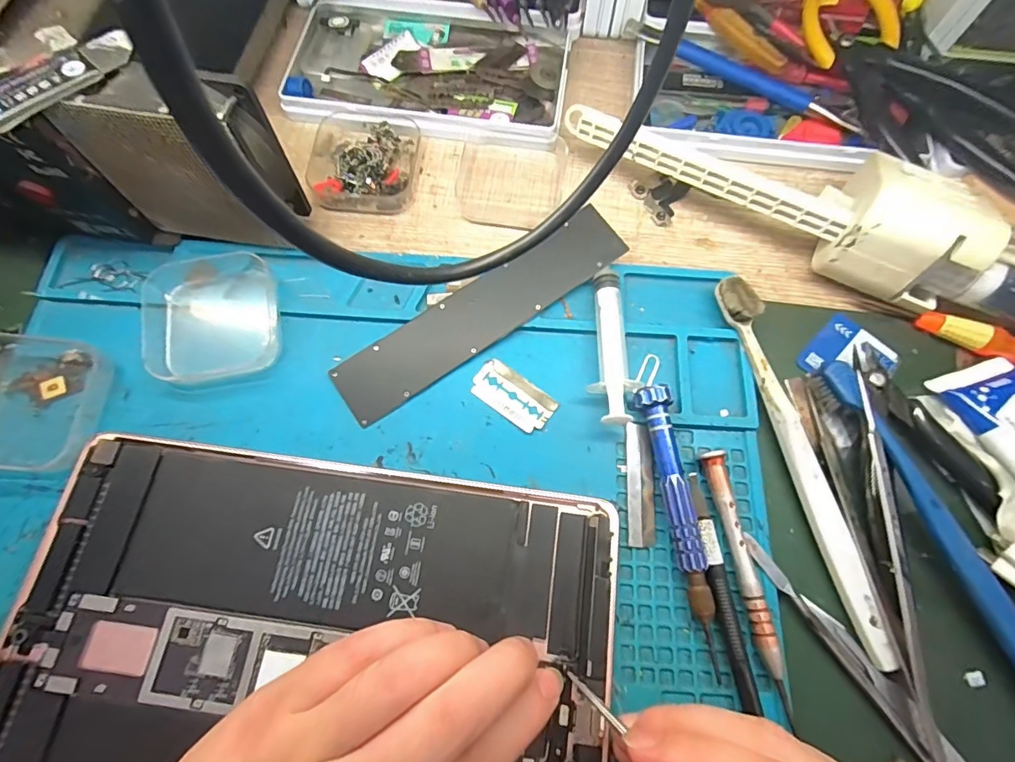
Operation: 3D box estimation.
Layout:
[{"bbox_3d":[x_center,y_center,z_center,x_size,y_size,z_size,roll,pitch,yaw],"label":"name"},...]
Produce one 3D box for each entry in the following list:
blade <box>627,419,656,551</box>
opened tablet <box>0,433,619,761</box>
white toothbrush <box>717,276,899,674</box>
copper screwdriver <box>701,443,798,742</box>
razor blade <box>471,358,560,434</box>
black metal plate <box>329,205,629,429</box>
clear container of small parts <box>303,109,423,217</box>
[{"bbox_3d":[0.064,0.048,0.223,0.013,0.004,0.057,5,72,2],"label":"blade"},{"bbox_3d":[-0.082,0.120,0.195,0.246,0.012,0.173,9,72,3],"label":"opened tablet"},{"bbox_3d":[0.138,0.033,0.223,0.016,0.017,0.181,-14,72,-4],"label":"white toothbrush"},{"bbox_3d":[0.106,0.085,0.206,0.012,0.010,0.108,-10,72,-3],"label":"copper screwdriver"},{"bbox_3d":[0.003,0.007,0.238,0.043,0.004,0.022,36,75,11],"label":"razor blade"},{"bbox_3d":[-0.013,-0.037,0.248,0.164,0.005,0.033,-35,82,-6],"label":"black metal plate"},{"bbox_3d":[-0.086,-0.133,0.282,0.061,0.018,0.062,7,72,2],"label":"clear container of small parts"}]

